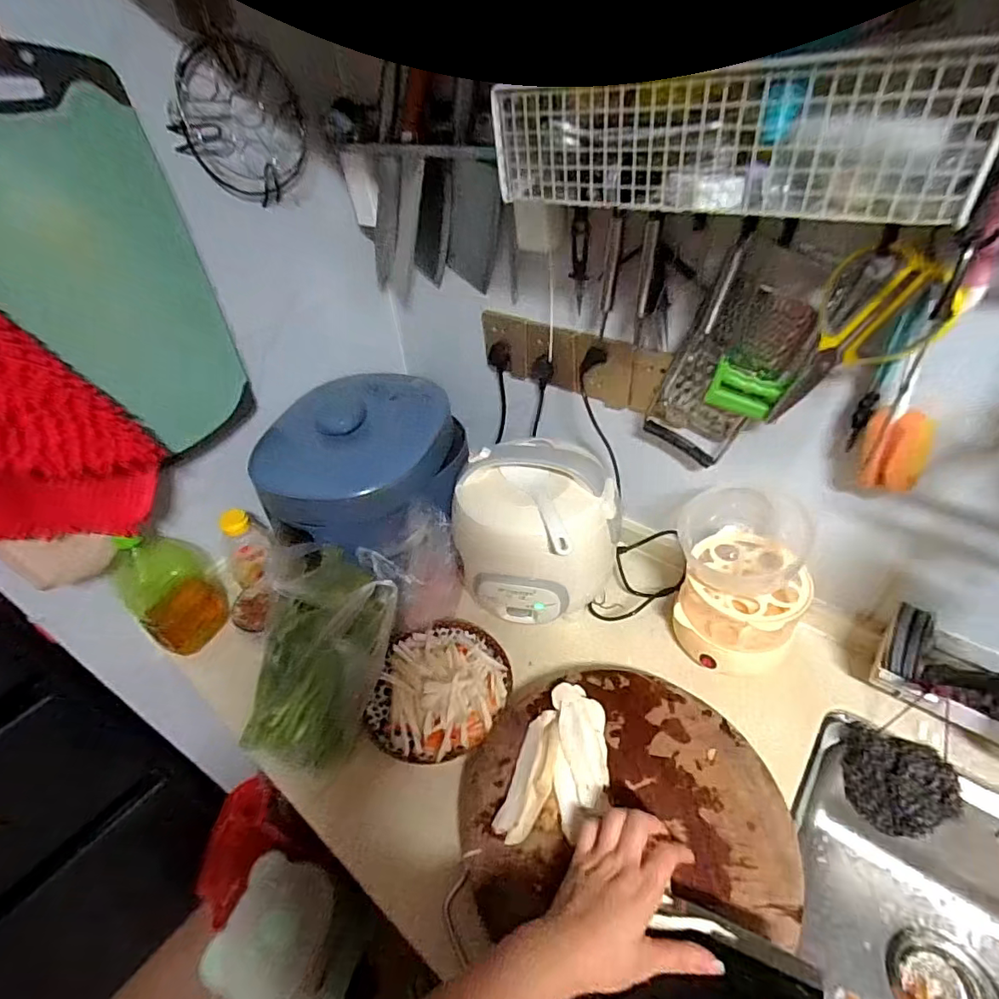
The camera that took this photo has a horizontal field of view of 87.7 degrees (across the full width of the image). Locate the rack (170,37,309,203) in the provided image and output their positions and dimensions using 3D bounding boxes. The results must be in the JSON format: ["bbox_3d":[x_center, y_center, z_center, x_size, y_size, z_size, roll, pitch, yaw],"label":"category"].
[{"bbox_3d":[-0.322,-0.476,0.655,0.033,0.151,0.155,27,92,43],"label":"rack"}]

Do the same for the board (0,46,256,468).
[{"bbox_3d":[-0.463,-0.233,0.595,0.018,0.429,0.264,12,42,28],"label":"board"}]

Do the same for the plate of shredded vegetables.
[{"bbox_3d":[-0.077,0.232,0.675,0.175,0.063,0.186,-4,41,3],"label":"plate of shredded vegetables"}]

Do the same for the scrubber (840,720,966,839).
[{"bbox_3d":[0.445,0.317,0.589,0.110,0.067,0.087,26,51,32],"label":"scrubber"}]

